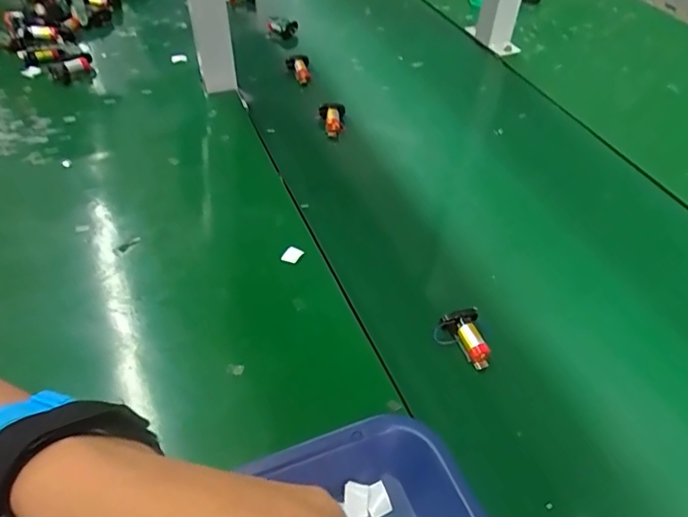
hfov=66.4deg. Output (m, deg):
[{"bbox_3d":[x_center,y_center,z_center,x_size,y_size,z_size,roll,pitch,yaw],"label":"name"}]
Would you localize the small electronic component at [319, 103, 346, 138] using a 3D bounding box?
[{"bbox_3d":[-0.014,-0.178,0.669,0.032,0.028,0.046,-2,48,-2],"label":"small electronic component"}]

